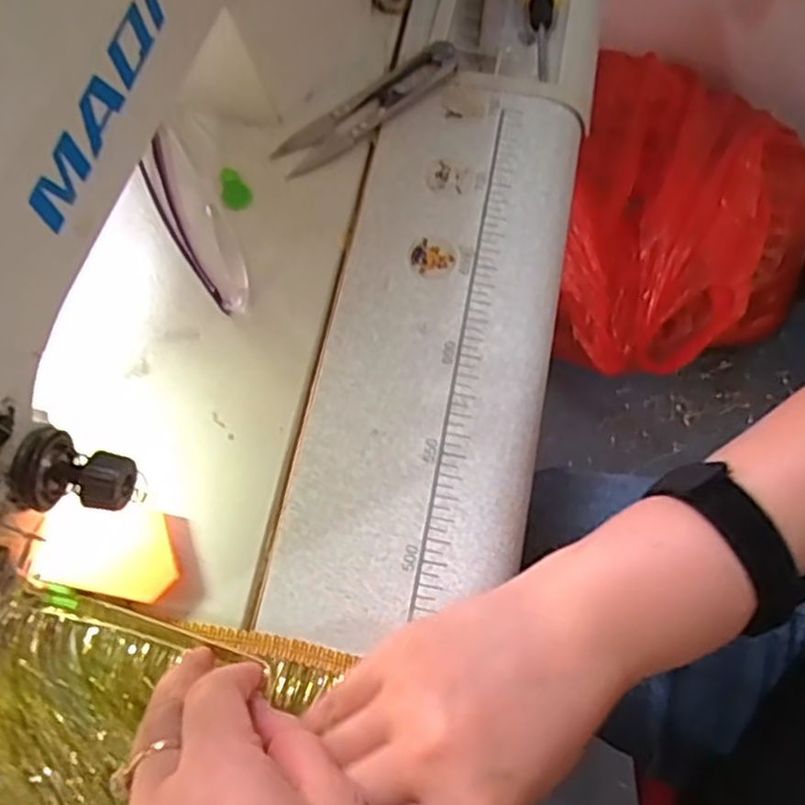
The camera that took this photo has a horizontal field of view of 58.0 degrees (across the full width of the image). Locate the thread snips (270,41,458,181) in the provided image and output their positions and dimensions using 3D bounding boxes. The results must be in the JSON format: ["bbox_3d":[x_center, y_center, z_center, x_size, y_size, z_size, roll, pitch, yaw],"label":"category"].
[{"bbox_3d":[-0.019,-0.165,0.404,0.114,0.014,0.027,-35,74,-12],"label":"thread snips"}]

